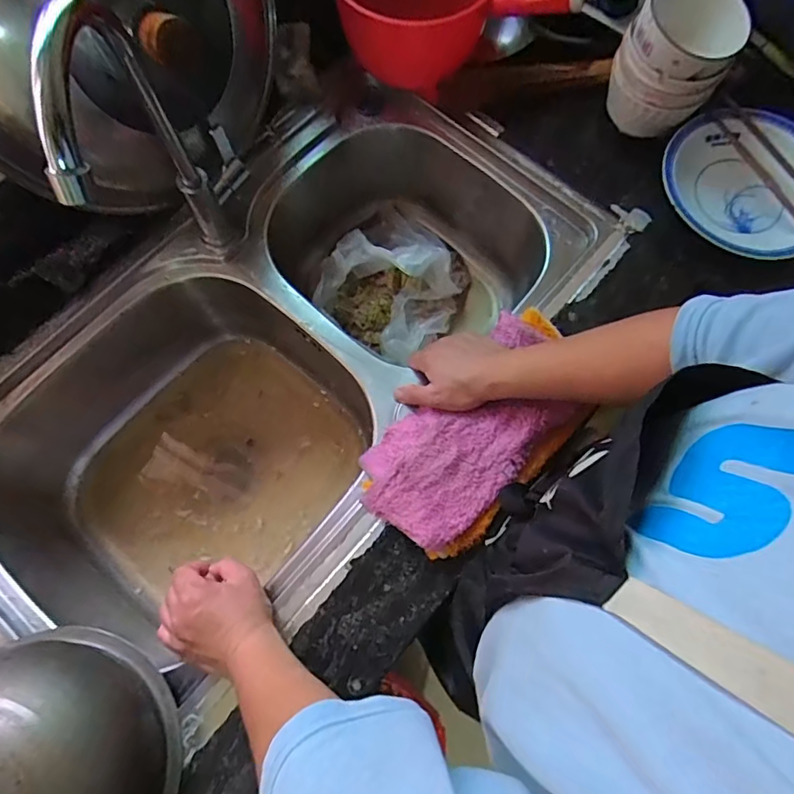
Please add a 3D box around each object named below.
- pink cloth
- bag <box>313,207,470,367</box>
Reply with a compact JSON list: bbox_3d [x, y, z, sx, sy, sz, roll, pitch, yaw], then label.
[{"bbox_3d":[0.092,0.031,0.526,0.273,0.045,0.142,-44,79,-12],"label":"pink cloth"},{"bbox_3d":[0.001,-0.176,0.726,0.179,0.091,0.220,28,75,7],"label":"bag"}]

